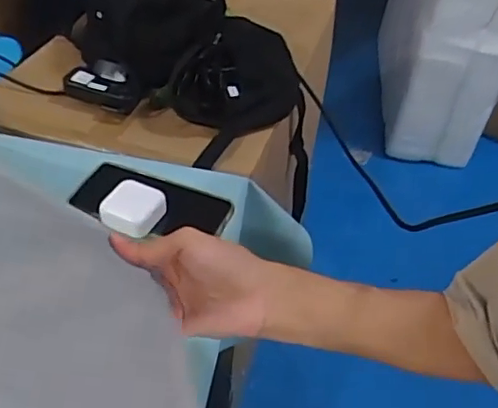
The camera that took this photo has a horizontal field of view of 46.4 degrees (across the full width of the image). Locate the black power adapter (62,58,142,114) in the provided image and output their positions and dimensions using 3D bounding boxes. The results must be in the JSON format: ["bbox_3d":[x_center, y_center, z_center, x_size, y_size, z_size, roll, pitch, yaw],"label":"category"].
[{"bbox_3d":[-0.199,-0.165,0.808,0.111,0.042,0.060,24,47,19],"label":"black power adapter"}]

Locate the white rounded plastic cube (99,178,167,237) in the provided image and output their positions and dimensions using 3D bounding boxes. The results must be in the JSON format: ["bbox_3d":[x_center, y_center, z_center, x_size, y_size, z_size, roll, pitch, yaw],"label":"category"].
[{"bbox_3d":[-0.117,0.003,0.582,0.057,0.021,0.056,11,44,7],"label":"white rounded plastic cube"}]

